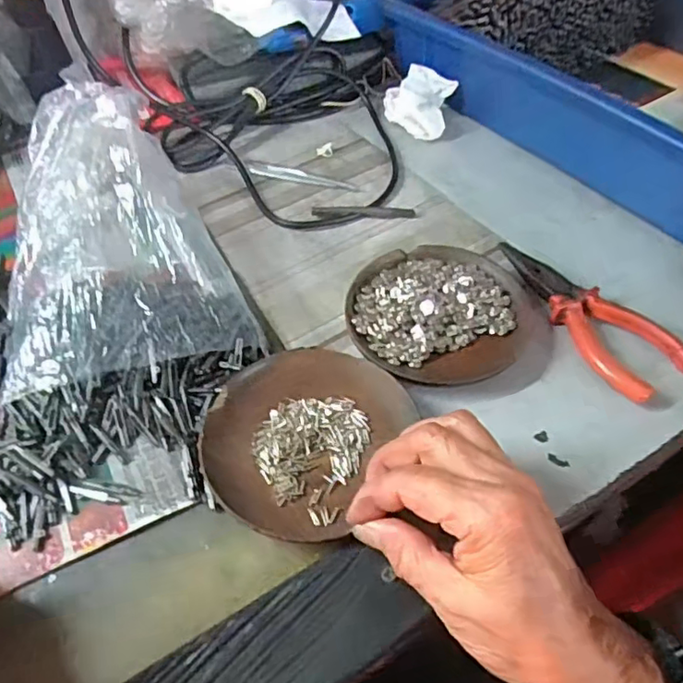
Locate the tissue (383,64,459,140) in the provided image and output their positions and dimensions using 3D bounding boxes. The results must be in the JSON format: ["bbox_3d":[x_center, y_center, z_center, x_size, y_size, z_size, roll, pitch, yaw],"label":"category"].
[{"bbox_3d":[0.070,-0.213,0.523,0.063,0.043,0.063,3,50,4],"label":"tissue"}]

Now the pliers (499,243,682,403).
[{"bbox_3d":[0.152,-0.020,0.376,0.048,0.016,0.142,-27,55,-20],"label":"pliers"}]

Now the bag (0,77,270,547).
[{"bbox_3d":[-0.140,-0.041,0.357,0.156,0.085,0.278,-12,51,-8],"label":"bag"}]

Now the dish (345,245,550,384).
[{"bbox_3d":[0.064,-0.021,0.379,0.119,0.019,0.107,-21,53,-15],"label":"dish"}]

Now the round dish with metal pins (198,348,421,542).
[{"bbox_3d":[-0.023,0.050,0.321,0.095,0.017,0.109,24,55,20],"label":"round dish with metal pins"}]

